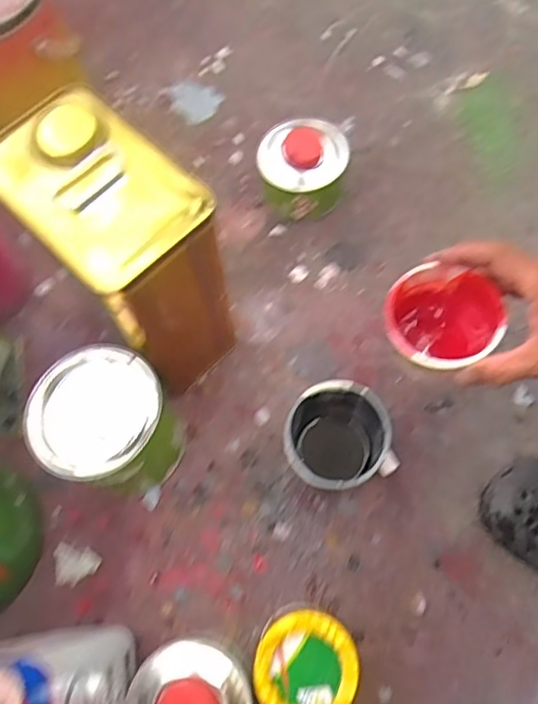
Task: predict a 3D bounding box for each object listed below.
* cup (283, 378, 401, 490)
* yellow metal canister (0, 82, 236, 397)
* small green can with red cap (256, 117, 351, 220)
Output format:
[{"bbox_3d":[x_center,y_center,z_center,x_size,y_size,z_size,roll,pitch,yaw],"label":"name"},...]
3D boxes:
[{"bbox_3d":[0.064,0.087,0.541,0.100,0.088,0.094,-1,70,2],"label":"cup"},{"bbox_3d":[-0.126,-0.079,0.528,0.172,0.253,0.111,40,75,16],"label":"yellow metal canister"},{"bbox_3d":[0.040,-0.213,0.673,0.101,0.072,0.110,-1,70,2],"label":"small green can with red cap"}]

